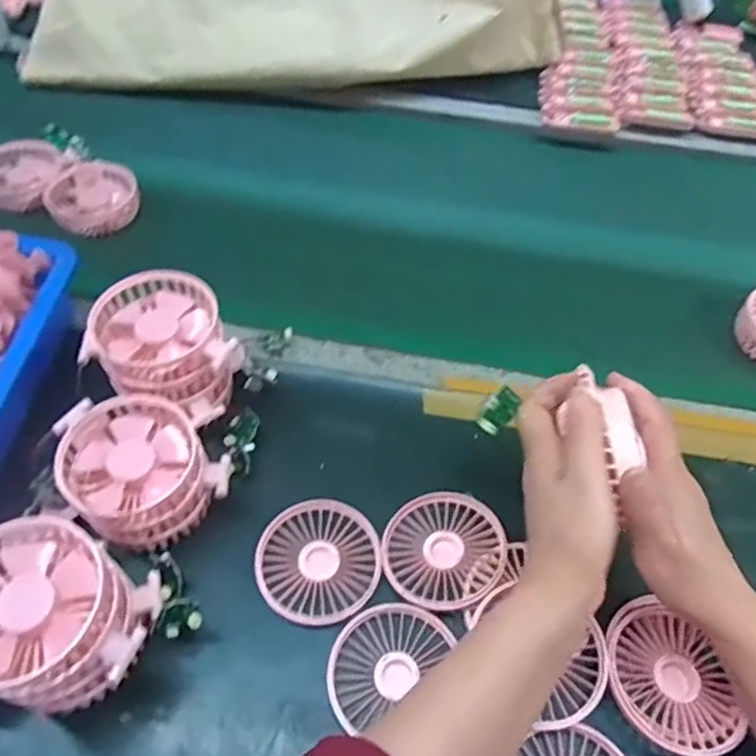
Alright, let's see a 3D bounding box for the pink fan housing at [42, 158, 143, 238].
[{"bbox_3d":[-0.302,-0.194,0.689,0.090,0.027,0.107,-18,56,-16],"label":"pink fan housing"}]

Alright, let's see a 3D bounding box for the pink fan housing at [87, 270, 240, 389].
[{"bbox_3d":[-0.163,-0.036,0.482,0.090,0.026,0.095,-19,55,-18],"label":"pink fan housing"}]

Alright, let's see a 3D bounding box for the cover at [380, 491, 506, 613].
[{"bbox_3d":[0.047,0.123,0.471,0.087,0.015,0.085,-28,59,-22],"label":"cover"}]

